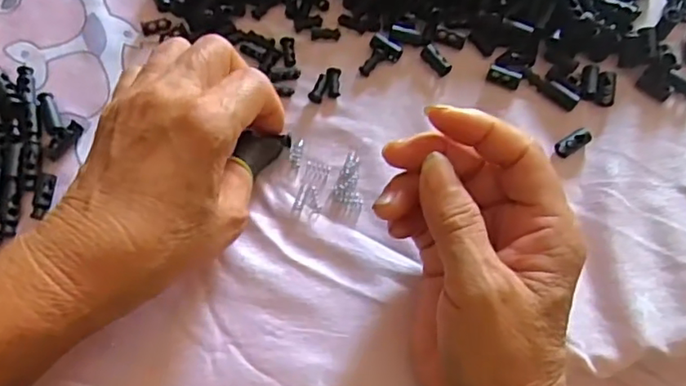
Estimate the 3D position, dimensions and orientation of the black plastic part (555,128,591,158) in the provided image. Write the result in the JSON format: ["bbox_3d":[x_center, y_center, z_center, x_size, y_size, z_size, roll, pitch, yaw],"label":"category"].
[{"bbox_3d":[0.123,-0.027,0.321,0.019,0.005,0.009,-34,73,7],"label":"black plastic part"}]

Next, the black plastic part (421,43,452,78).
[{"bbox_3d":[0.052,-0.075,0.338,0.007,0.009,0.020,-41,75,-12],"label":"black plastic part"}]

